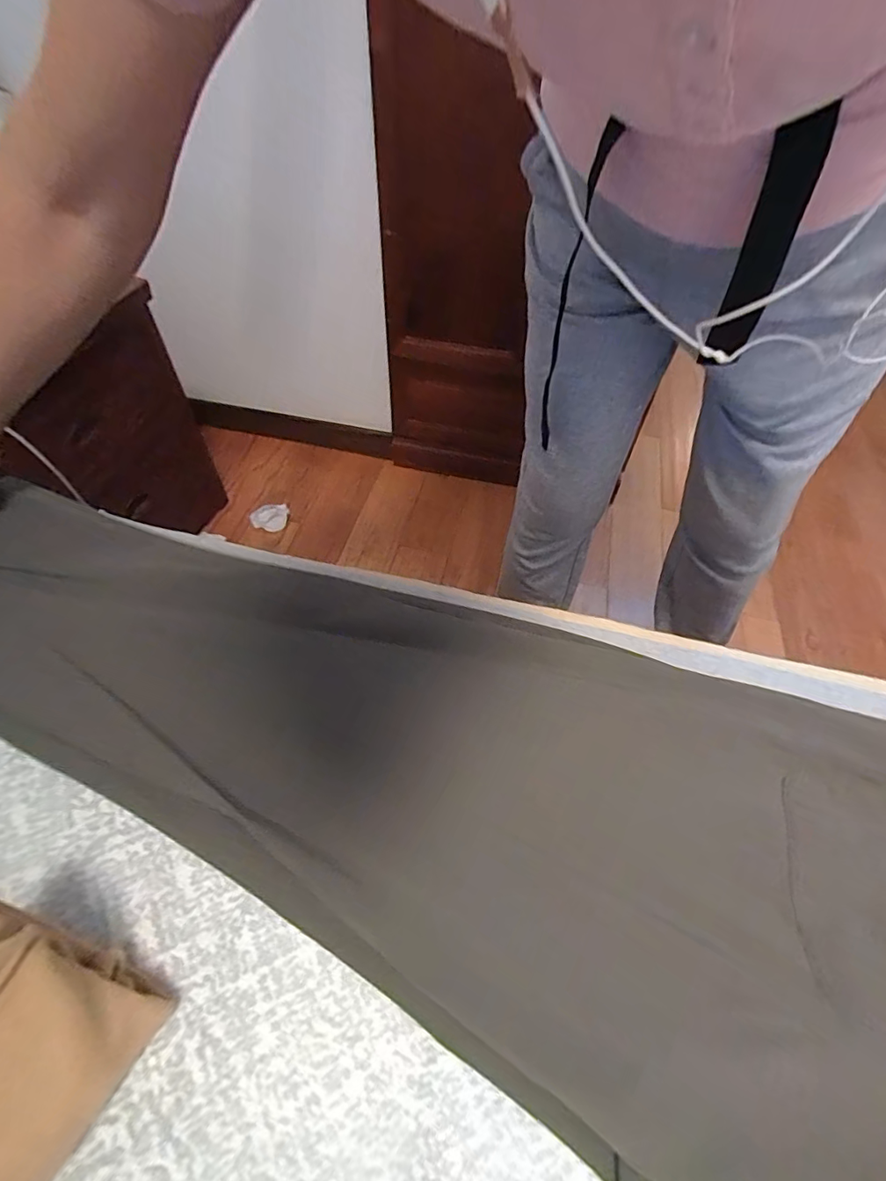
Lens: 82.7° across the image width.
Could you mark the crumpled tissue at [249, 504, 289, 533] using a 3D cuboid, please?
[{"bbox_3d":[-0.434,-0.184,1.264,0.099,0.037,0.061,-23,58,-17],"label":"crumpled tissue"}]

